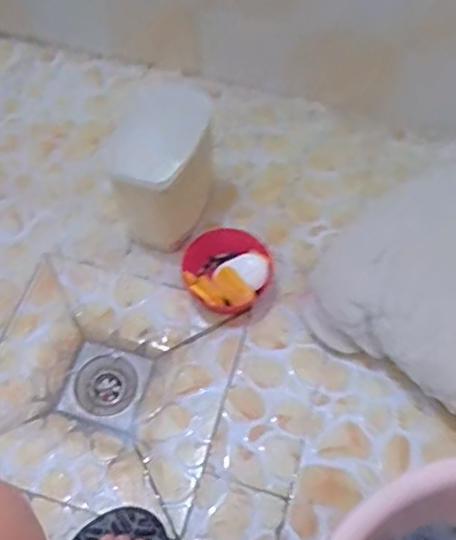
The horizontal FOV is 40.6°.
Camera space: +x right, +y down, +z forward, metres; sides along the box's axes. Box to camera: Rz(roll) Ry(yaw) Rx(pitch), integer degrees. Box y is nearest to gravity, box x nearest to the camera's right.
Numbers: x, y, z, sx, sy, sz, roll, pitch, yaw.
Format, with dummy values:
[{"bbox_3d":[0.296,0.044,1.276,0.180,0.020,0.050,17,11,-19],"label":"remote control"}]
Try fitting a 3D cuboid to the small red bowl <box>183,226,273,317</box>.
[{"bbox_3d":[-0.001,0.000,0.812,0.111,0.054,0.112,0,61,0],"label":"small red bowl"}]

